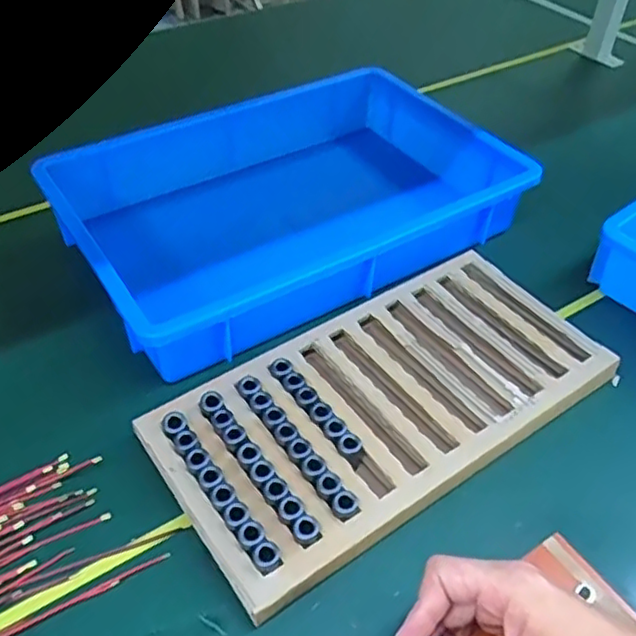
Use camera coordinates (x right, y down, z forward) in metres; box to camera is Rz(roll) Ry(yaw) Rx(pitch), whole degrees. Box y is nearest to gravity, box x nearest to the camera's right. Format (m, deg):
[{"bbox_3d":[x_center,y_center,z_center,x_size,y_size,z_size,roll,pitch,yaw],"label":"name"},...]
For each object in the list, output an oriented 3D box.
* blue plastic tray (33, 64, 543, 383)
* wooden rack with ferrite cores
[{"bbox_3d":[-0.034,-0.131,0.662,0.418,0.090,0.287,-24,51,-24],"label":"blue plastic tray"},{"bbox_3d":[0.057,0.060,0.512,0.354,0.034,0.174,-25,51,-25],"label":"wooden rack with ferrite cores"}]

